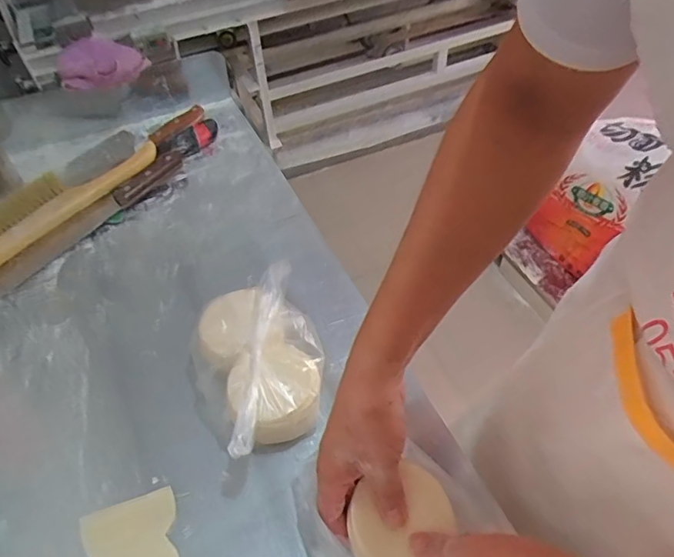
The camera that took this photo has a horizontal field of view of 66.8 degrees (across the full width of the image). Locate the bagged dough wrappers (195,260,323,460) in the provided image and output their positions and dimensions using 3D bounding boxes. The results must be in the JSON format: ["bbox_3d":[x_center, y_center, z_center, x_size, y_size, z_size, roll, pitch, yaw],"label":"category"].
[{"bbox_3d":[-0.077,0.092,0.546,0.125,0.075,0.188,-19,53,-13],"label":"bagged dough wrappers"}]

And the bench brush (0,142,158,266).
[{"bbox_3d":[-0.402,-0.103,0.723,0.096,0.039,0.349,31,58,24],"label":"bench brush"}]

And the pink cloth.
[{"bbox_3d":[-0.369,-0.337,0.798,0.132,0.043,0.109,-25,55,-18],"label":"pink cloth"}]

